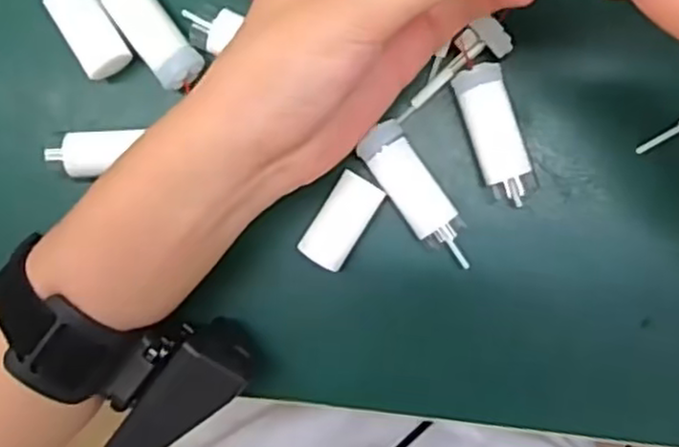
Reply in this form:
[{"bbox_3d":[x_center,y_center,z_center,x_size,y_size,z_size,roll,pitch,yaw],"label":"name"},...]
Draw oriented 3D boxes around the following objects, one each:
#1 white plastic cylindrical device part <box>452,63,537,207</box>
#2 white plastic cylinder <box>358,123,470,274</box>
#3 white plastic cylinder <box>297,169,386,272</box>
[{"bbox_3d":[0.065,-0.036,0.303,0.021,0.020,0.058,-20,91,5],"label":"white plastic cylindrical device part"},{"bbox_3d":[0.033,-0.011,0.309,0.020,0.018,0.066,-33,90,5],"label":"white plastic cylinder"},{"bbox_3d":[0.001,-0.001,0.312,0.021,0.020,0.040,32,95,3],"label":"white plastic cylinder"}]

